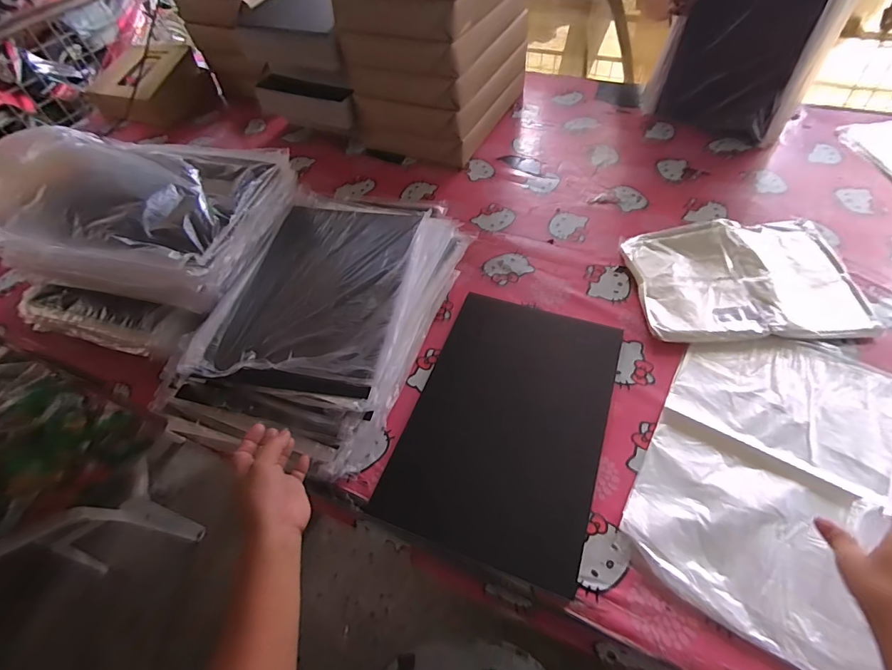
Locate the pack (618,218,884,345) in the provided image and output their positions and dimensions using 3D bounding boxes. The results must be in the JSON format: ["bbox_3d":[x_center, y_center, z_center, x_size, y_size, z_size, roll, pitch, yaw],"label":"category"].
[{"bbox_3d":[0.472,-0.094,0.692,0.323,0.034,0.239,-3,53,3],"label":"pack"}]

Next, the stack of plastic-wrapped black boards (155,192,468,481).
[{"bbox_3d":[-0.186,-0.044,0.679,0.320,0.067,0.470,14,56,16],"label":"stack of plastic-wrapped black boards"}]

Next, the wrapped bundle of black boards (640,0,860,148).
[{"bbox_3d":[0.572,-0.590,0.827,0.294,0.393,0.068,36,64,28],"label":"wrapped bundle of black boards"}]

